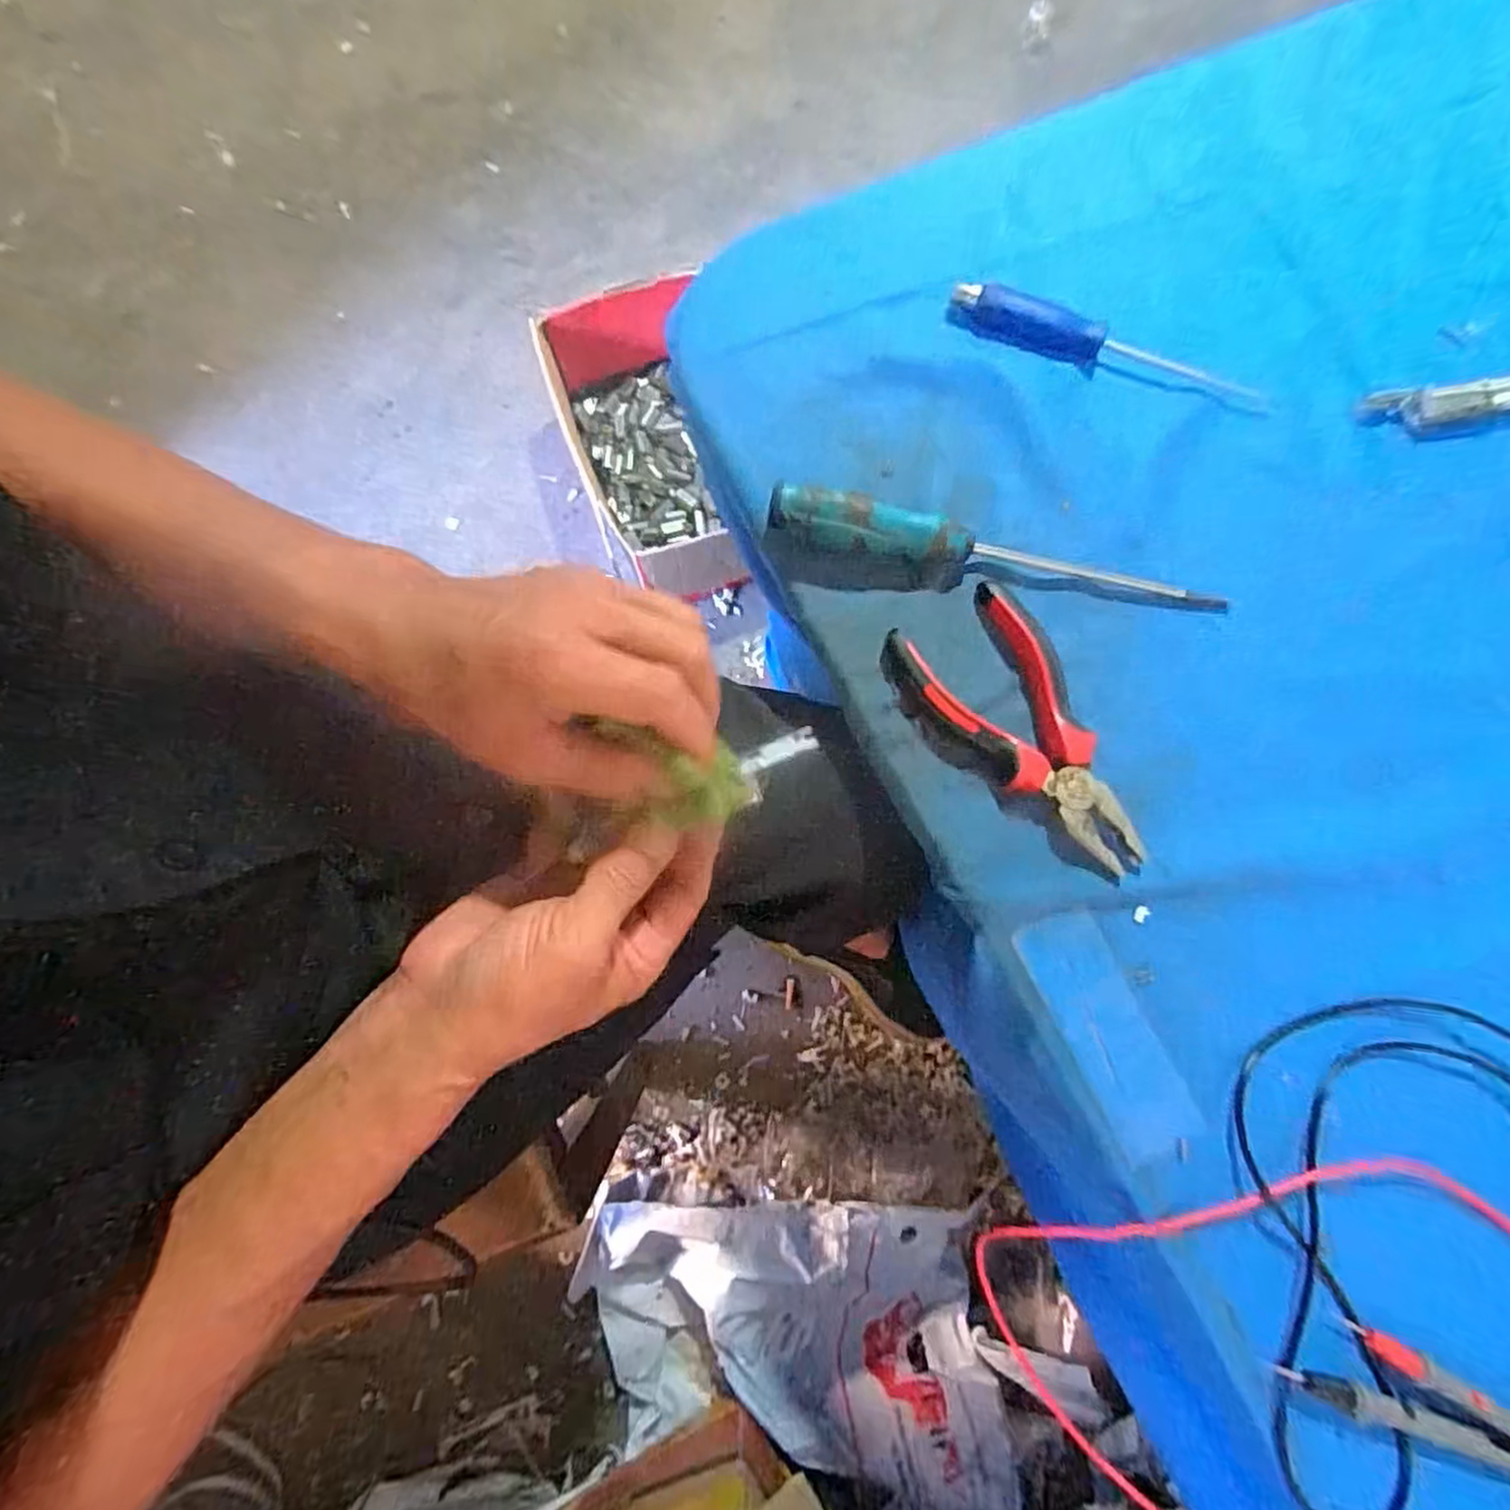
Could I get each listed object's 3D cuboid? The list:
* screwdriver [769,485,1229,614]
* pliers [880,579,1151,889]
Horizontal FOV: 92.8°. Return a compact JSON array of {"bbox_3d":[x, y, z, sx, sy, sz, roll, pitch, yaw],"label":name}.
[{"bbox_3d":[0.129,-0.105,0.377,0.244,0.032,0.026,11,77,1],"label":"screwdriver"},{"bbox_3d":[0.134,-0.007,0.363,0.075,0.018,0.154,-29,79,-7],"label":"pliers"}]

